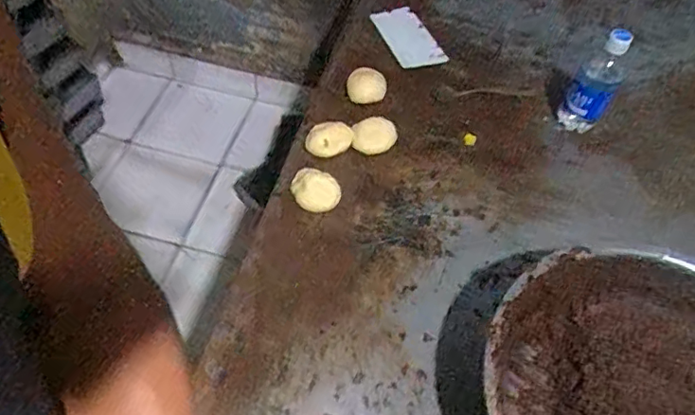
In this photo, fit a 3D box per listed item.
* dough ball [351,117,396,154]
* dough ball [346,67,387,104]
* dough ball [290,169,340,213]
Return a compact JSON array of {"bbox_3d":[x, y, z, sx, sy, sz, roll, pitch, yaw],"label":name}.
[{"bbox_3d":[0.039,-0.106,0.822,0.062,0.064,0.062,2,56,-3],"label":"dough ball"},{"bbox_3d":[0.030,-0.192,0.903,0.064,0.042,0.063,6,56,0],"label":"dough ball"},{"bbox_3d":[-0.043,-0.022,0.782,0.073,0.036,0.060,33,60,16],"label":"dough ball"}]

